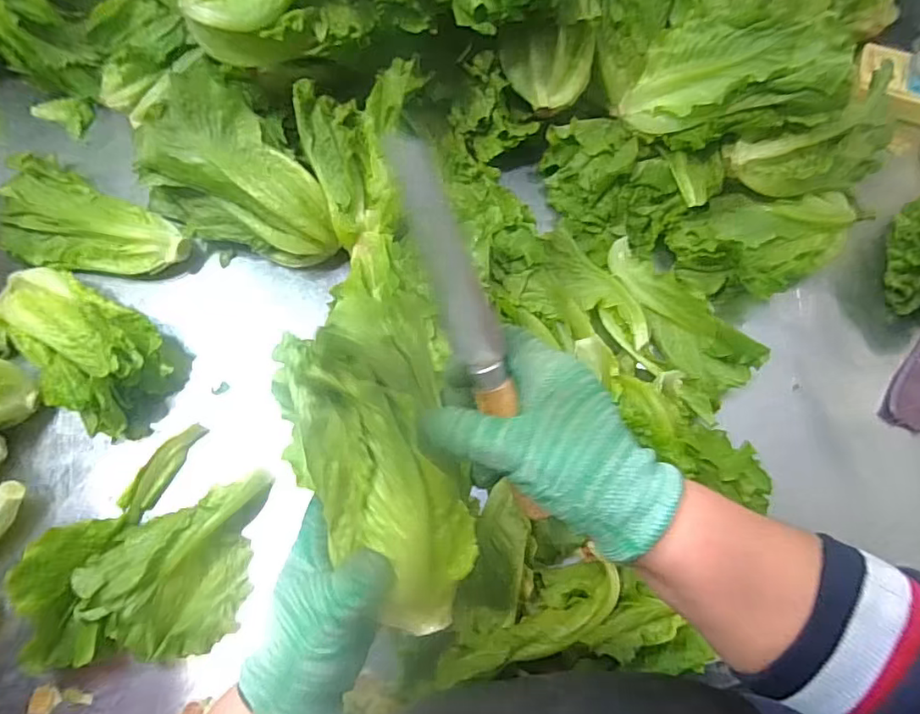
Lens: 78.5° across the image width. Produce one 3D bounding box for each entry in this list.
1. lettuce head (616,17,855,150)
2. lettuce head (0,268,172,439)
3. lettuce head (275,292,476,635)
[{"bbox_3d":[0.238,-0.243,0.488,0.169,0.066,0.107,-5,72,-2],"label":"lettuce head"},{"bbox_3d":[-0.322,-0.014,0.473,0.178,0.052,0.102,35,75,10],"label":"lettuce head"},{"bbox_3d":[-0.036,0.058,0.275,0.076,0.066,0.171,-15,98,-6],"label":"lettuce head"}]

